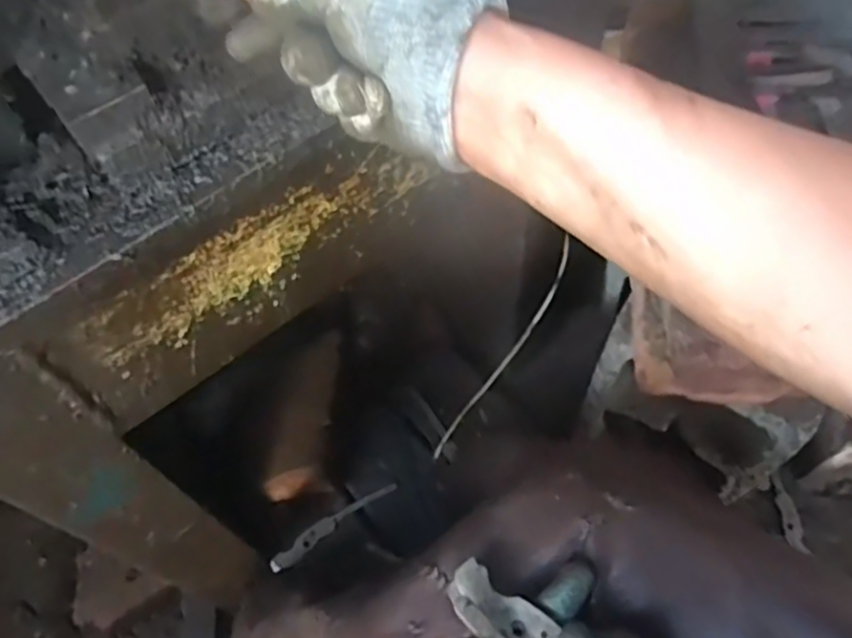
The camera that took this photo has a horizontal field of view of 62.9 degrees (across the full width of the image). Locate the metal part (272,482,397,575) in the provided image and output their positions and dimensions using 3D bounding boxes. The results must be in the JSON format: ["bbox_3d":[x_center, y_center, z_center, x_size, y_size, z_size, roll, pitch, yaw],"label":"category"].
[{"bbox_3d":[-0.116,0.255,0.869,0.173,0.020,0.024,-33,63,-15],"label":"metal part"}]

